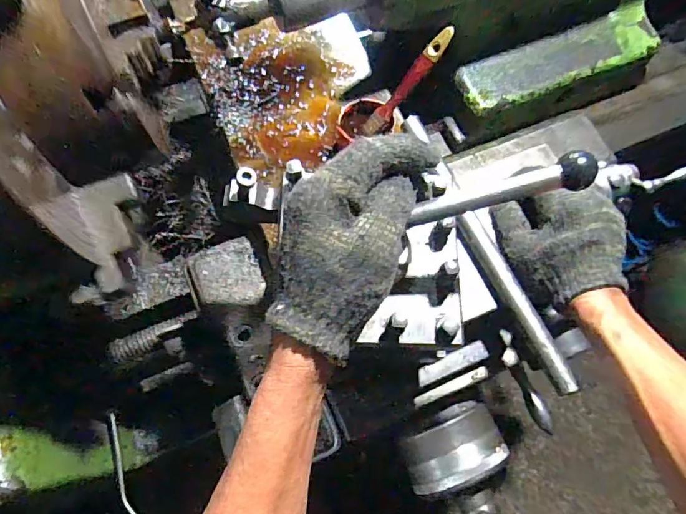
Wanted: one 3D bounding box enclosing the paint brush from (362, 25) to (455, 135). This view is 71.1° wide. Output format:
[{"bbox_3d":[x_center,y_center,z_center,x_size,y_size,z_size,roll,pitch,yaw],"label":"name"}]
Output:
[{"bbox_3d":[0.067,-0.180,0.501,0.012,0.134,0.020,-17,66,-53],"label":"paint brush"}]

